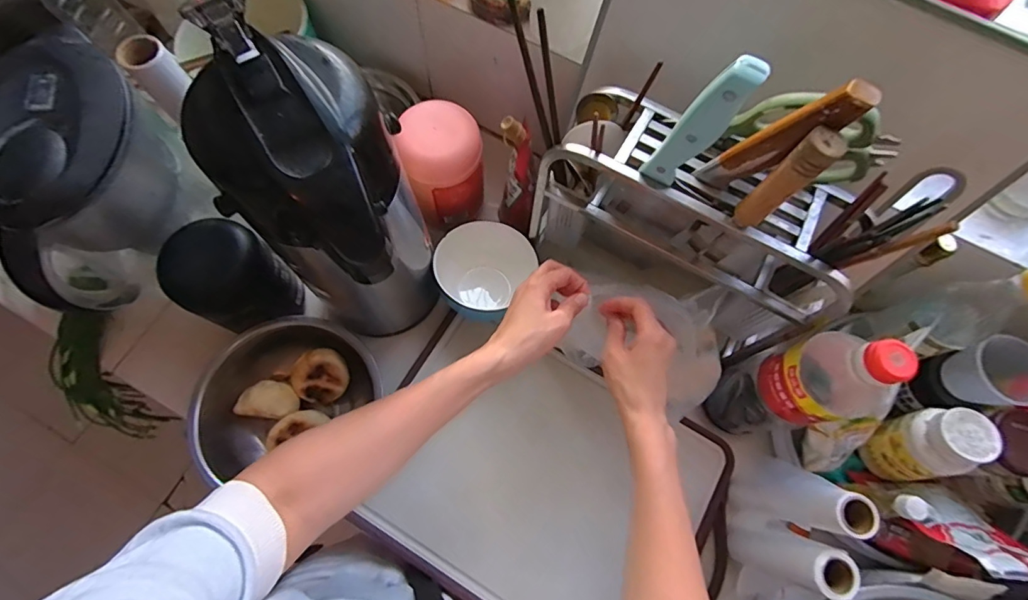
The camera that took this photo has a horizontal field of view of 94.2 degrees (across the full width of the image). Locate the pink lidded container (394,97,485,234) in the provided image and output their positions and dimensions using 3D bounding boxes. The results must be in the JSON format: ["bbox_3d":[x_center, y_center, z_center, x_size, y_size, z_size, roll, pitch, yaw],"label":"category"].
[{"bbox_3d":[-0.089,-0.167,0.596,0.094,0.128,0.104,-18,73,-9],"label":"pink lidded container"}]

